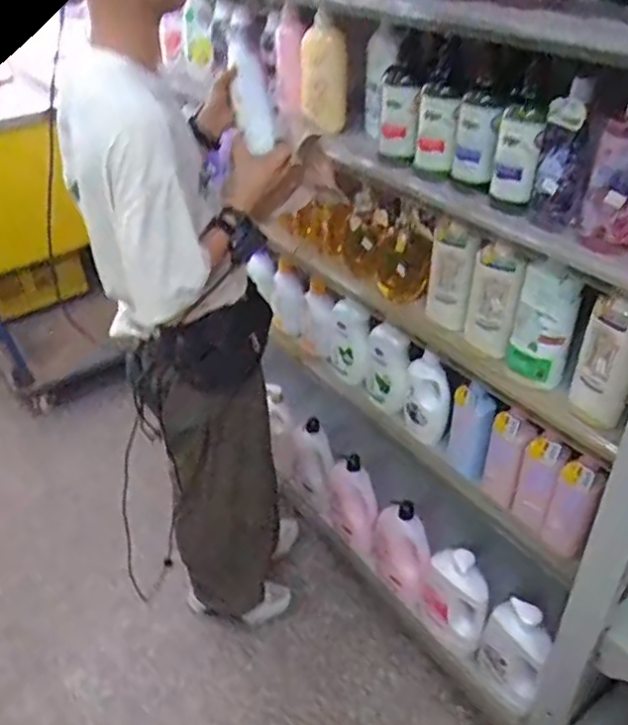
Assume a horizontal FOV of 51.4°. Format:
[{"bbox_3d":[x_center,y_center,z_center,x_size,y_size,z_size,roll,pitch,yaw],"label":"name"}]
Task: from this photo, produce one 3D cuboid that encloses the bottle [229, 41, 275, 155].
[{"bbox_3d":[-0.108,-0.455,1.099,0.040,0.060,0.190,-13,83,-14],"label":"bottle"}]

